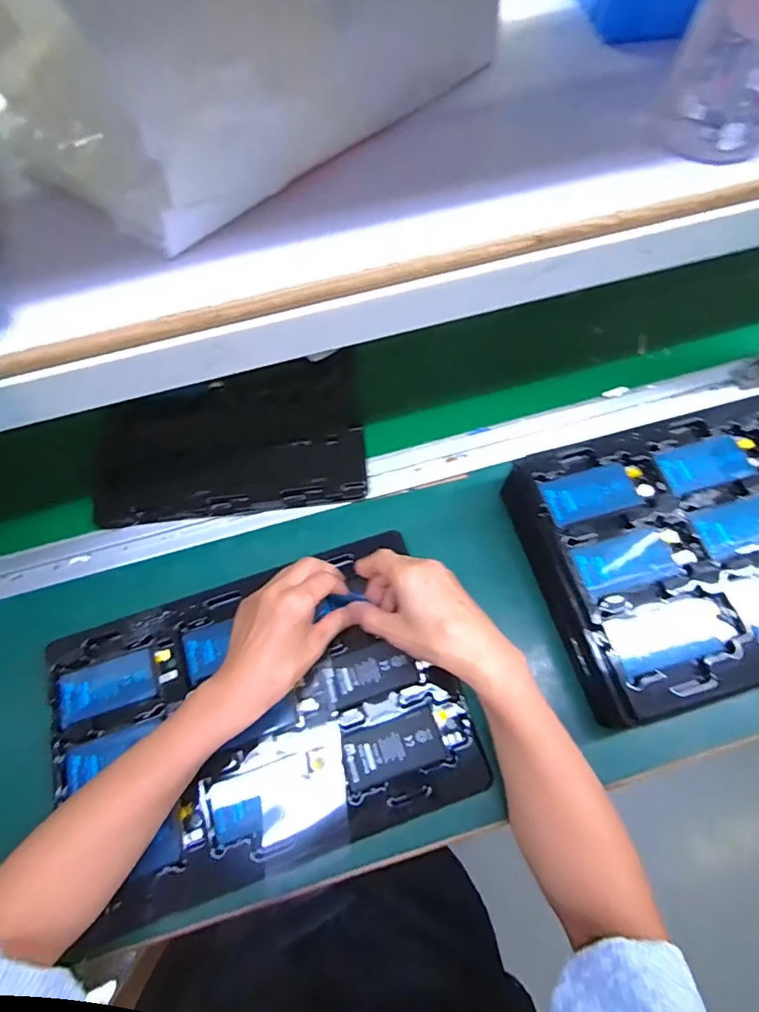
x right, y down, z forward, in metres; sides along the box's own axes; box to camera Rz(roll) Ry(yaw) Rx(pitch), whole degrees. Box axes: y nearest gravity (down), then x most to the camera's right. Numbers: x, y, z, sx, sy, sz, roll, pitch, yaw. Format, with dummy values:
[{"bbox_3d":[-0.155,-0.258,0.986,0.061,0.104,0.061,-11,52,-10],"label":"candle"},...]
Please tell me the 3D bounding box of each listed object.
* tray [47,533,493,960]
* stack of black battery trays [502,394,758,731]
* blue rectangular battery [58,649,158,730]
[{"bbox_3d":[-0.100,0.169,0.414,0.325,0.018,0.223,-17,66,-6],"label":"tray"},{"bbox_3d":[0.313,0.027,0.439,0.338,0.060,0.227,-15,66,-5],"label":"stack of black battery trays"},{"bbox_3d":[-0.236,0.157,0.431,0.077,0.009,0.042,-20,66,-7],"label":"blue rectangular battery"}]

